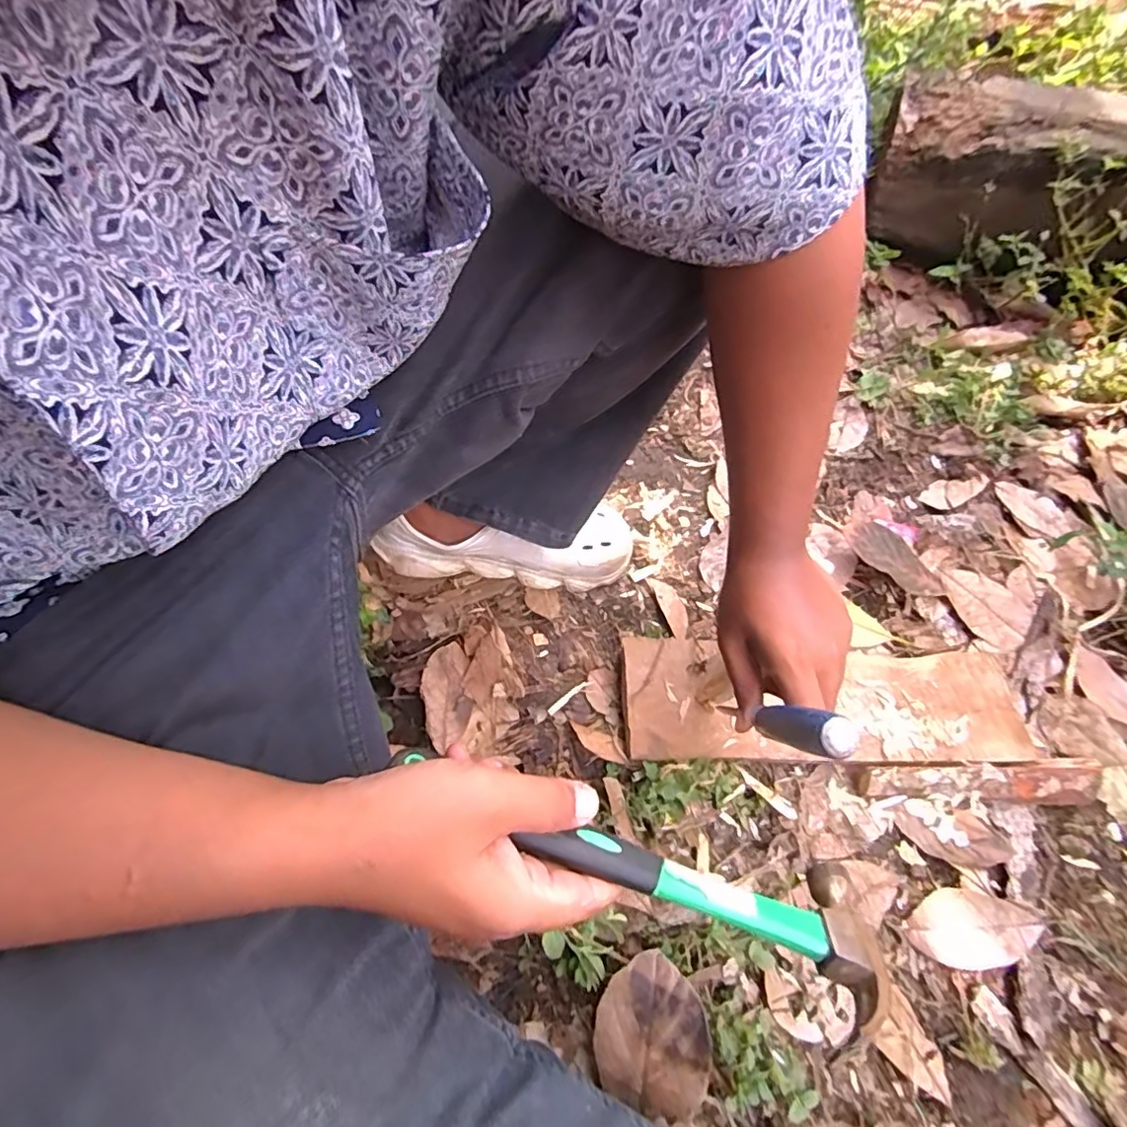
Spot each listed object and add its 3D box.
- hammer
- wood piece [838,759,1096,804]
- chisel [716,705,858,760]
[{"bbox_3d":[0.038,0.152,0.294,0.256,0.039,0.057,23,61,-5],"label":"hammer"},{"bbox_3d":[0.395,0.199,0.547,0.239,0.020,0.037,-1,60,-1],"label":"wood piece"},{"bbox_3d":[0.143,0.112,0.415,0.019,0.234,0.024,6,79,3],"label":"chisel"}]

